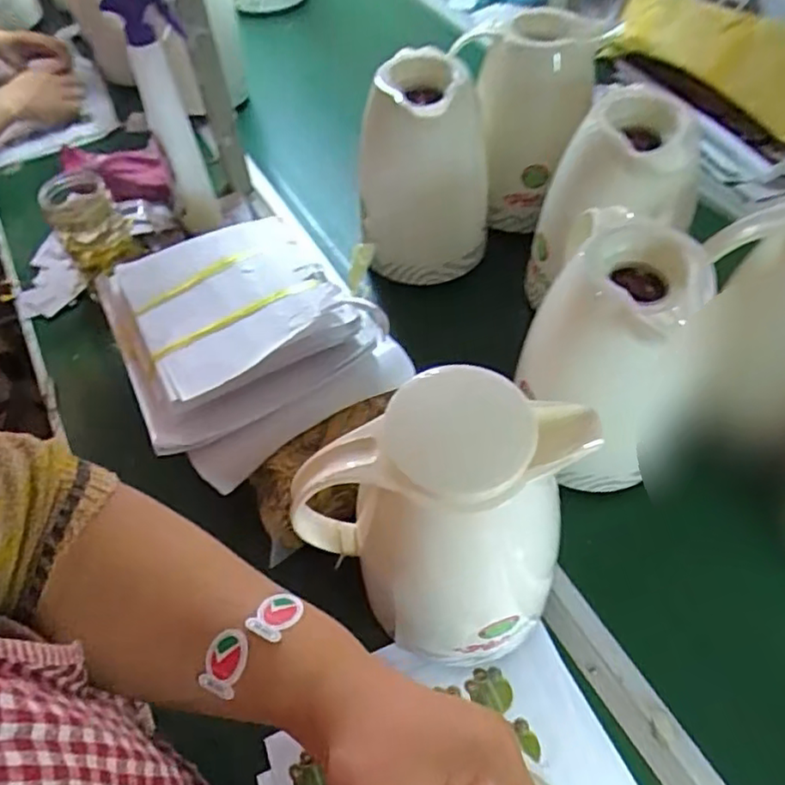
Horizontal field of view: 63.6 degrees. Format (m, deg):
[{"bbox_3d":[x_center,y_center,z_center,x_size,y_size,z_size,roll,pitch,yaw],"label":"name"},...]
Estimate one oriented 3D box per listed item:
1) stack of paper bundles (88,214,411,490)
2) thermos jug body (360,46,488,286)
[{"bbox_3d":[-0.154,-0.077,0.635,0.237,0.079,0.303,-25,57,-15],"label":"stack of paper bundles"},{"bbox_3d":[0.035,-0.264,0.742,0.145,0.220,0.149,-2,54,0],"label":"thermos jug body"}]

